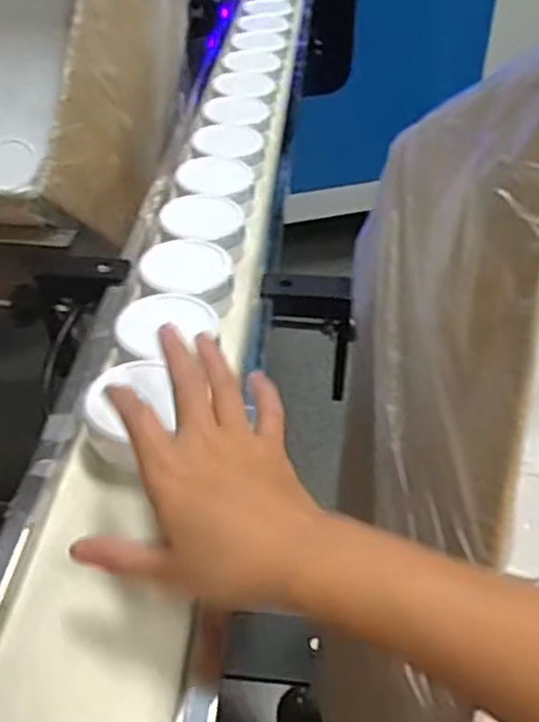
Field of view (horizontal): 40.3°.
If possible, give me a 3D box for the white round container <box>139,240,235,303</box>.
[{"bbox_3d":[-0.067,-0.072,0.605,0.075,0.026,0.069,-4,42,-5],"label":"white round container"}]

